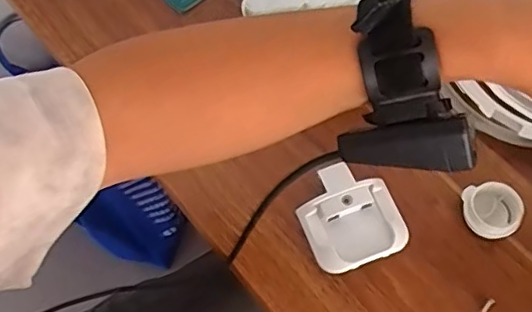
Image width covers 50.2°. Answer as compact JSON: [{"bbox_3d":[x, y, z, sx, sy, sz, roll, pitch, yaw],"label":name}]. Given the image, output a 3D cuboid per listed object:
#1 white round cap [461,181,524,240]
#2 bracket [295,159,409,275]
[{"bbox_3d":[0.173,0.042,0.433,0.038,0.024,0.038,0,63,0],"label":"white round cap"},{"bbox_3d":[0.064,0.045,0.436,0.073,0.019,0.076,-20,64,-10],"label":"bracket"}]

